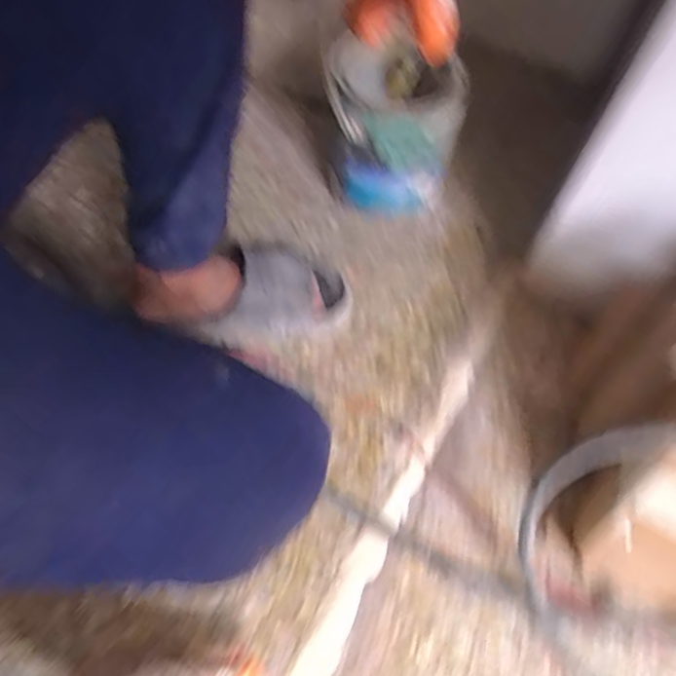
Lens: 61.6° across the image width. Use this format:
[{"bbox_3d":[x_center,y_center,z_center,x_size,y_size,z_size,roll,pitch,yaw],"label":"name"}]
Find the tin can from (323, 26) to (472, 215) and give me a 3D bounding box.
[{"bbox_3d":[0.067,-0.275,0.758,0.166,0.175,0.154,2,61,-3],"label":"tin can"}]

